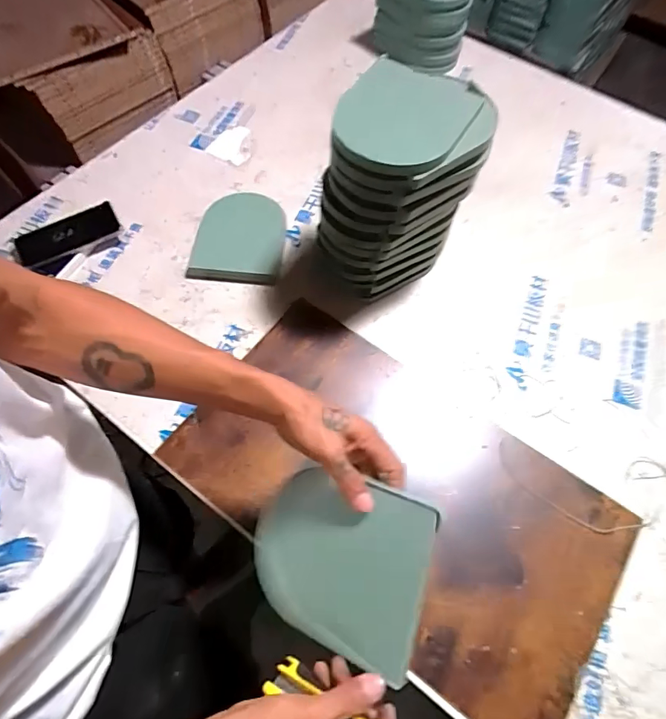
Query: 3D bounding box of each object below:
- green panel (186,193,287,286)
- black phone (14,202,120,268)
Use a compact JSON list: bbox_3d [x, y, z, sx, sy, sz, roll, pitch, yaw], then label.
[{"bbox_3d":[-0.160,-0.210,0.762,0.152,0.023,0.175,3,64,0],"label":"green panel"},{"bbox_3d":[-0.428,-0.203,0.721,0.156,0.008,0.069,-23,72,-9],"label":"black phone"}]

